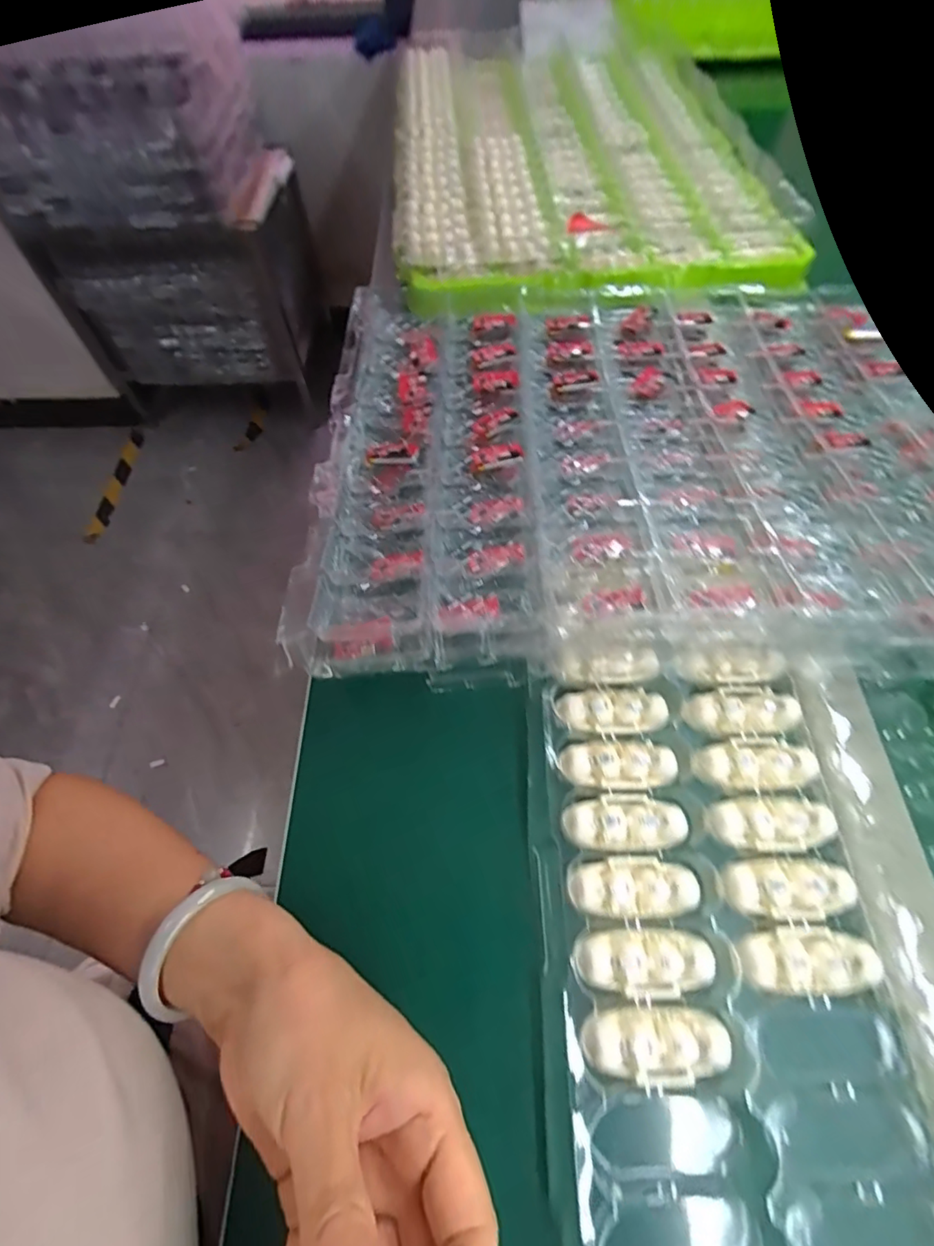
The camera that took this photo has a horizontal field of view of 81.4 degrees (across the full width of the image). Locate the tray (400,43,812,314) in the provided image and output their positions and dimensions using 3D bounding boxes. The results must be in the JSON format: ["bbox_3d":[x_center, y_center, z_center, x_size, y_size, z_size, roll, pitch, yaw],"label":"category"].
[{"bbox_3d":[0.119,-0.575,0.643,0.379,0.049,0.644,-3,60,0],"label":"tray"}]

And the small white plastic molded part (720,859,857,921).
[{"bbox_3d":[0.158,0.131,0.269,0.063,0.010,0.026,0,60,2],"label":"small white plastic molded part"}]

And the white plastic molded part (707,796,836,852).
[{"bbox_3d":[0.159,0.105,0.283,0.060,0.009,0.026,3,61,4],"label":"white plastic molded part"}]

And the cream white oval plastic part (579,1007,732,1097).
[{"bbox_3d":[0.084,0.188,0.240,0.063,0.012,0.028,-4,60,0],"label":"cream white oval plastic part"}]

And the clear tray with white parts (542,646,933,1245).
[{"bbox_3d":[0.145,0.242,0.207,0.202,0.032,0.501,0,62,1],"label":"clear tray with white parts"}]

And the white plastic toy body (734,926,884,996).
[{"bbox_3d":[0.159,0.158,0.255,0.059,0.012,0.026,1,60,3],"label":"white plastic toy body"}]

